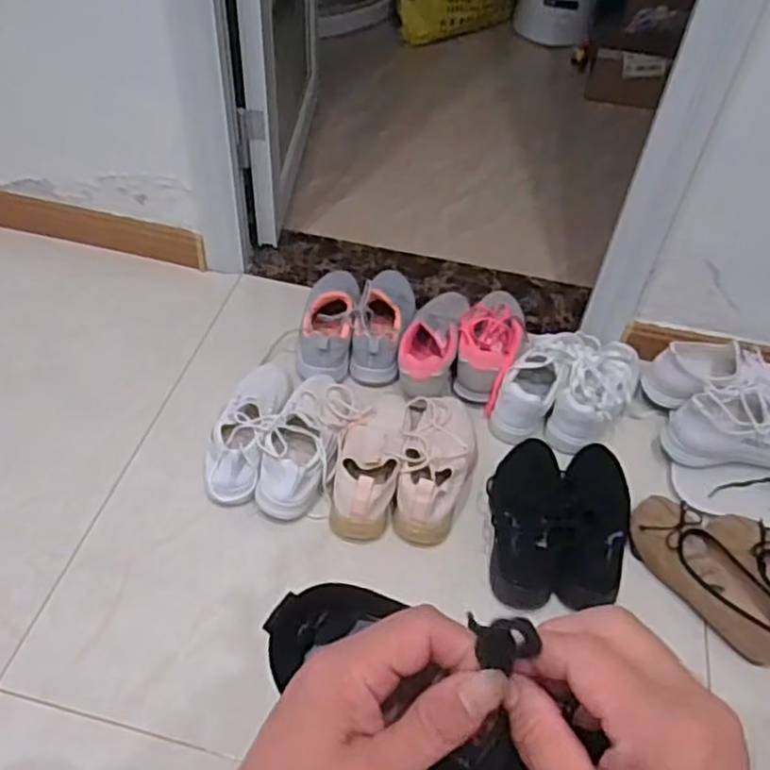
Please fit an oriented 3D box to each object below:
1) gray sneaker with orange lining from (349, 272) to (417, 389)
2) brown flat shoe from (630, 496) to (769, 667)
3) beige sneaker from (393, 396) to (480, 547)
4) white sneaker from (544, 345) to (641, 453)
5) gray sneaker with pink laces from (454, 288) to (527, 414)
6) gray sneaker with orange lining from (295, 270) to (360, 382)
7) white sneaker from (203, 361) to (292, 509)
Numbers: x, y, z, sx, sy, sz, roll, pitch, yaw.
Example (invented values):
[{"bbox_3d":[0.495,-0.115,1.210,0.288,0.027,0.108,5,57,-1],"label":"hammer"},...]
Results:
[{"bbox_3d":[0.003,-0.117,1.184,0.083,0.111,0.241,10,48,5],"label":"gray sneaker with orange lining"},{"bbox_3d":[0.408,0.242,0.911,0.099,0.061,0.236,-23,54,-23],"label":"brown flat shoe"},{"bbox_3d":[0.076,0.106,1.001,0.108,0.083,0.237,6,48,1],"label":"beige sneaker"},{"bbox_3d":[0.328,0.008,1.108,0.096,0.083,0.230,29,52,20],"label":"white sneaker"},{"bbox_3d":[0.173,-0.073,1.172,0.100,0.084,0.264,14,49,9],"label":"gray sneaker with pink laces"},{"bbox_3d":[-0.088,-0.112,1.173,0.087,0.097,0.231,7,48,2],"label":"gray sneaker with orange lining"},{"bbox_3d":[-0.193,0.050,1.034,0.086,0.070,0.253,9,48,4],"label":"white sneaker"}]

